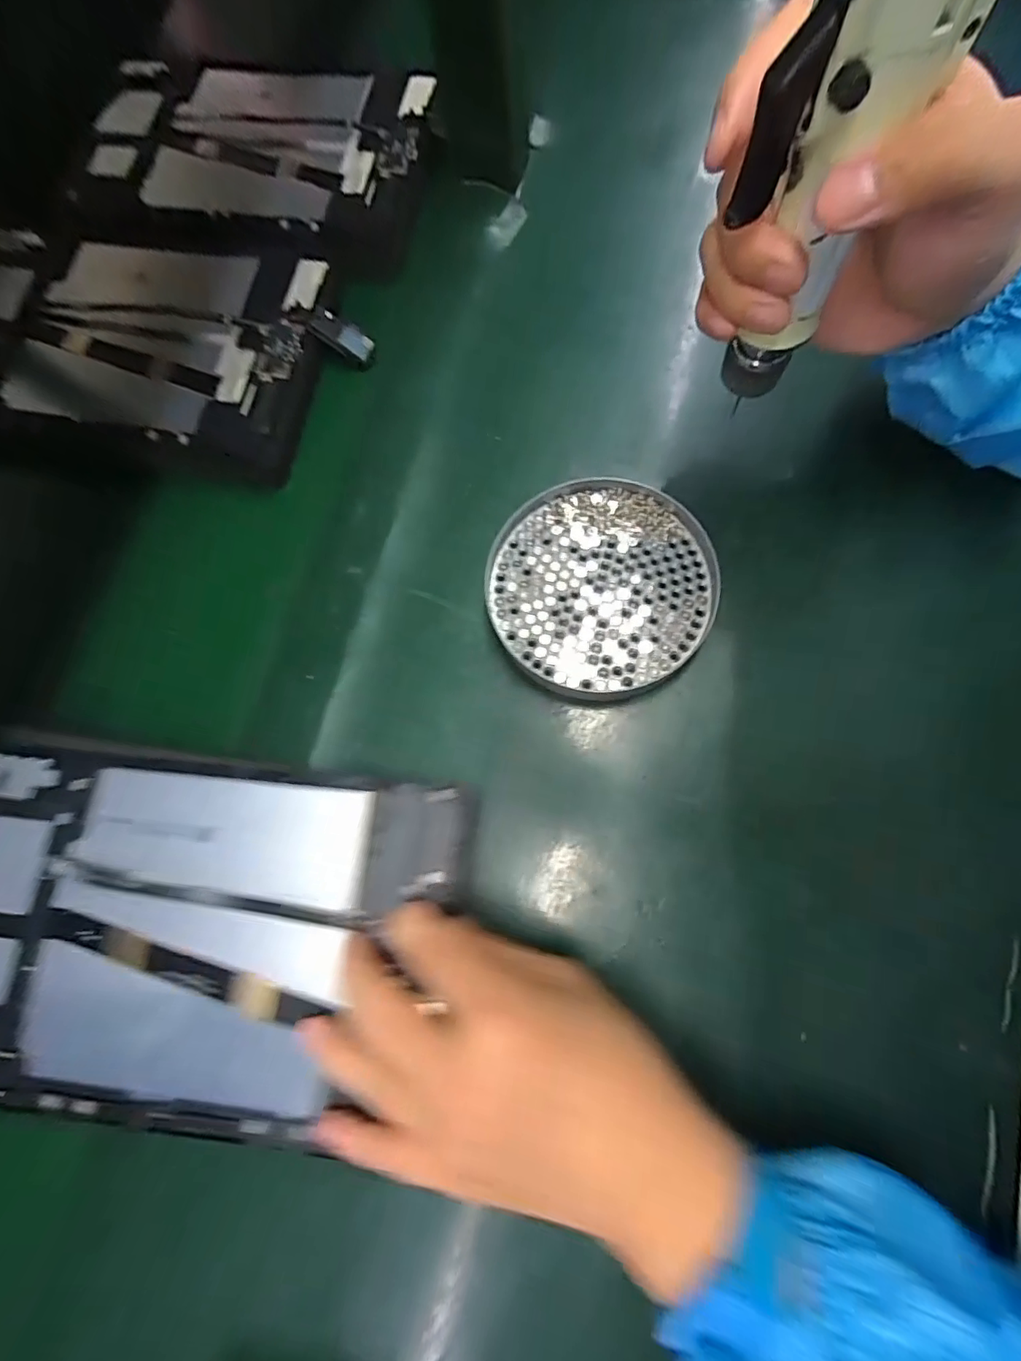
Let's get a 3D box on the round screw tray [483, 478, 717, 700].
[{"bbox_3d":[0.045,-0.048,0.294,0.111,0.026,0.109,0,77,1],"label":"round screw tray"}]

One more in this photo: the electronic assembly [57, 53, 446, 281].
[{"bbox_3d":[-0.177,-0.348,0.367,0.243,0.015,0.147,13,78,4],"label":"electronic assembly"}]

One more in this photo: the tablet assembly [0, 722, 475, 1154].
[{"bbox_3d":[-0.143,0.111,0.254,0.231,0.017,0.152,7,78,6],"label":"tablet assembly"}]

